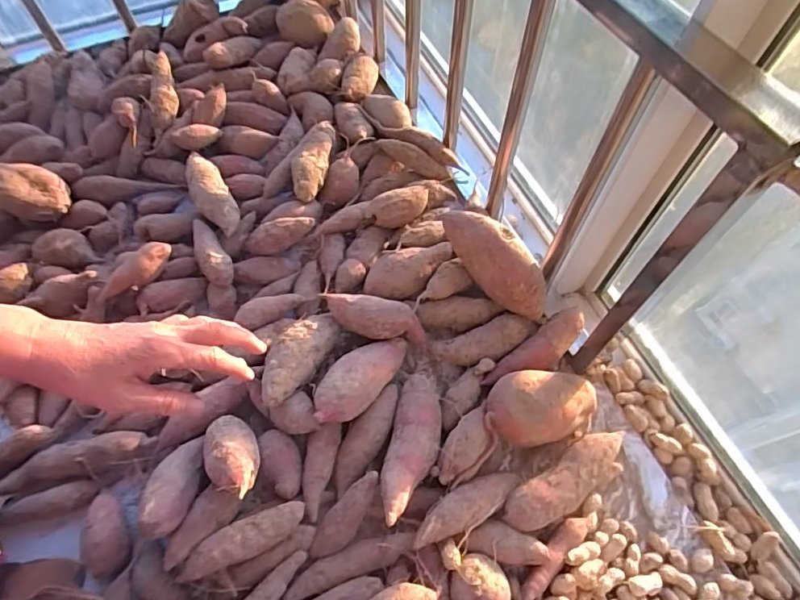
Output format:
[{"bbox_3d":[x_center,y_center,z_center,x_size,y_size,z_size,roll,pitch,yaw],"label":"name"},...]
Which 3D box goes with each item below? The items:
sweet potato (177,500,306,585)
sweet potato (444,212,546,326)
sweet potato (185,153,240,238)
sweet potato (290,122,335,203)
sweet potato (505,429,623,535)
[{"bbox_3d":[-0.147,0.228,0.463,0.117,0.032,0.031,-22,65,-11],"label":"sweet potato"},{"bbox_3d":[0.115,-0.046,0.577,0.058,0.053,0.166,-40,85,-19],"label":"sweet potato"},{"bbox_3d":[-0.262,-0.150,0.670,0.048,0.035,0.163,-30,67,-15],"label":"sweet potato"},{"bbox_3d":[-0.125,-0.198,0.692,0.051,0.037,0.141,5,63,2],"label":"sweet potato"},{"bbox_3d":[0.176,0.190,0.511,0.157,0.046,0.048,-31,67,-15],"label":"sweet potato"}]

